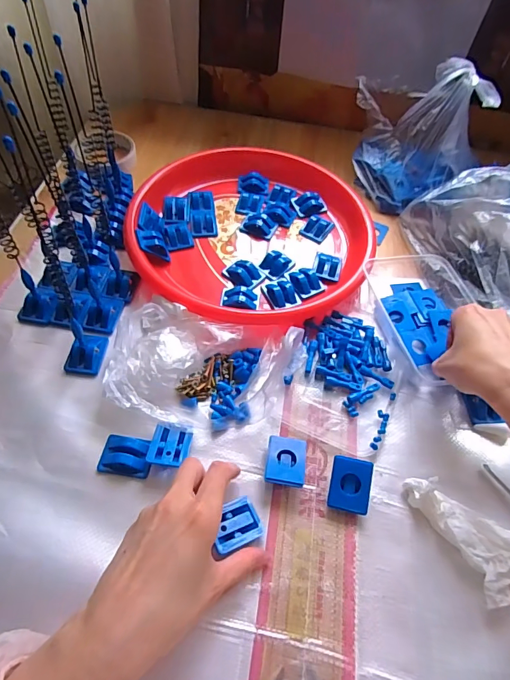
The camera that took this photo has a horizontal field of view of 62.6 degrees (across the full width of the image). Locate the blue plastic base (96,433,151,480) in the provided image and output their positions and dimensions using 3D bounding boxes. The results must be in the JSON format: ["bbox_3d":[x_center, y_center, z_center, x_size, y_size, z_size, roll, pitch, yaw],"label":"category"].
[{"bbox_3d":[-0.114,0.101,0.368,0.044,0.010,0.033,10,55,2],"label":"blue plastic base"}]

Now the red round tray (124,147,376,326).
[{"bbox_3d":[-0.009,-0.143,0.529,0.282,0.041,0.283,2,55,-3],"label":"red round tray"}]

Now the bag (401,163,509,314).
[{"bbox_3d":[0.298,-0.120,0.478,0.130,0.134,0.231,-16,58,-16],"label":"bag"}]

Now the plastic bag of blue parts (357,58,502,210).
[{"bbox_3d":[0.215,-0.277,0.566,0.175,0.157,0.137,16,56,6],"label":"plastic bag of blue parts"}]

